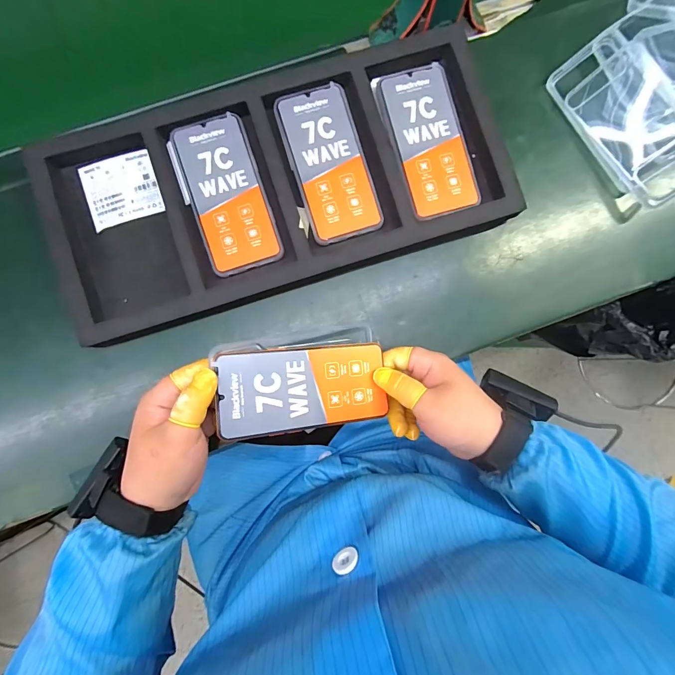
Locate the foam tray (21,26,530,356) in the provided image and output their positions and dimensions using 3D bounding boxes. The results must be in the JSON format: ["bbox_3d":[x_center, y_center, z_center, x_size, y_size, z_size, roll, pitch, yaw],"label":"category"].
[{"bbox_3d":[-0.061,-0.171,0.373,0.484,0.031,0.228,-18,90,-3],"label":"foam tray"}]

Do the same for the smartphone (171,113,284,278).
[{"bbox_3d":[-0.119,-0.154,0.371,0.075,0.005,0.164,-18,90,-3],"label":"smartphone"}]

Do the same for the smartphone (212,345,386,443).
[{"bbox_3d":[-0.029,0.046,0.321,0.155,0.006,0.075,-3,82,-19],"label":"smartphone"}]

